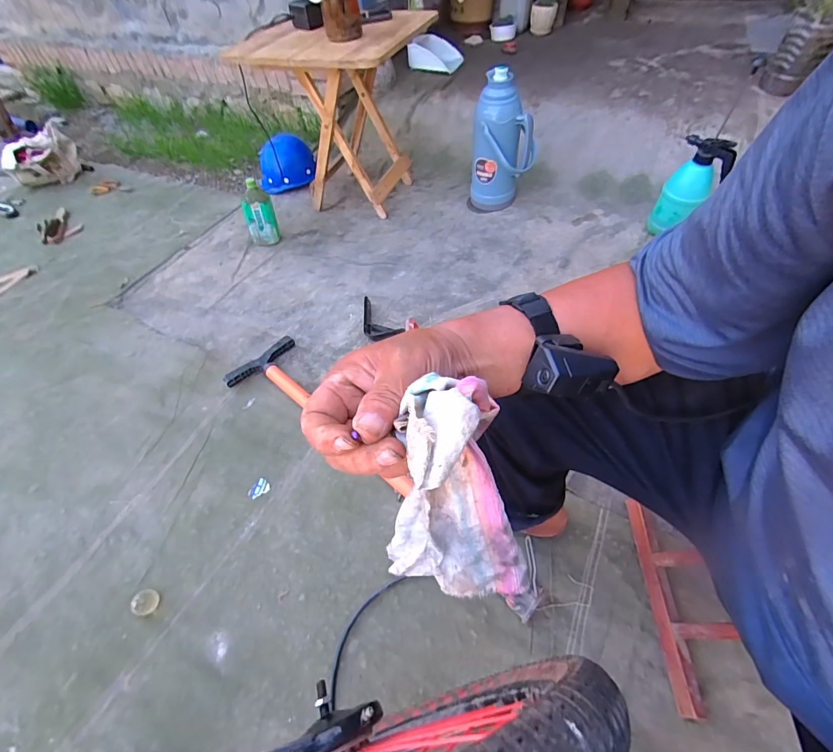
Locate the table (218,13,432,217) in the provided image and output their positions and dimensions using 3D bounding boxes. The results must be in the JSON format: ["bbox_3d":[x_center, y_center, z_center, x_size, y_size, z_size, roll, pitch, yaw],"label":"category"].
[{"bbox_3d":[-0.226,-0.866,1.330,0.460,0.519,0.468,19,54,16],"label":"table"}]

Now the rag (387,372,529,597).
[{"bbox_3d":[0.020,0.087,0.255,0.093,0.193,0.051,-7,36,0],"label":"rag"}]

